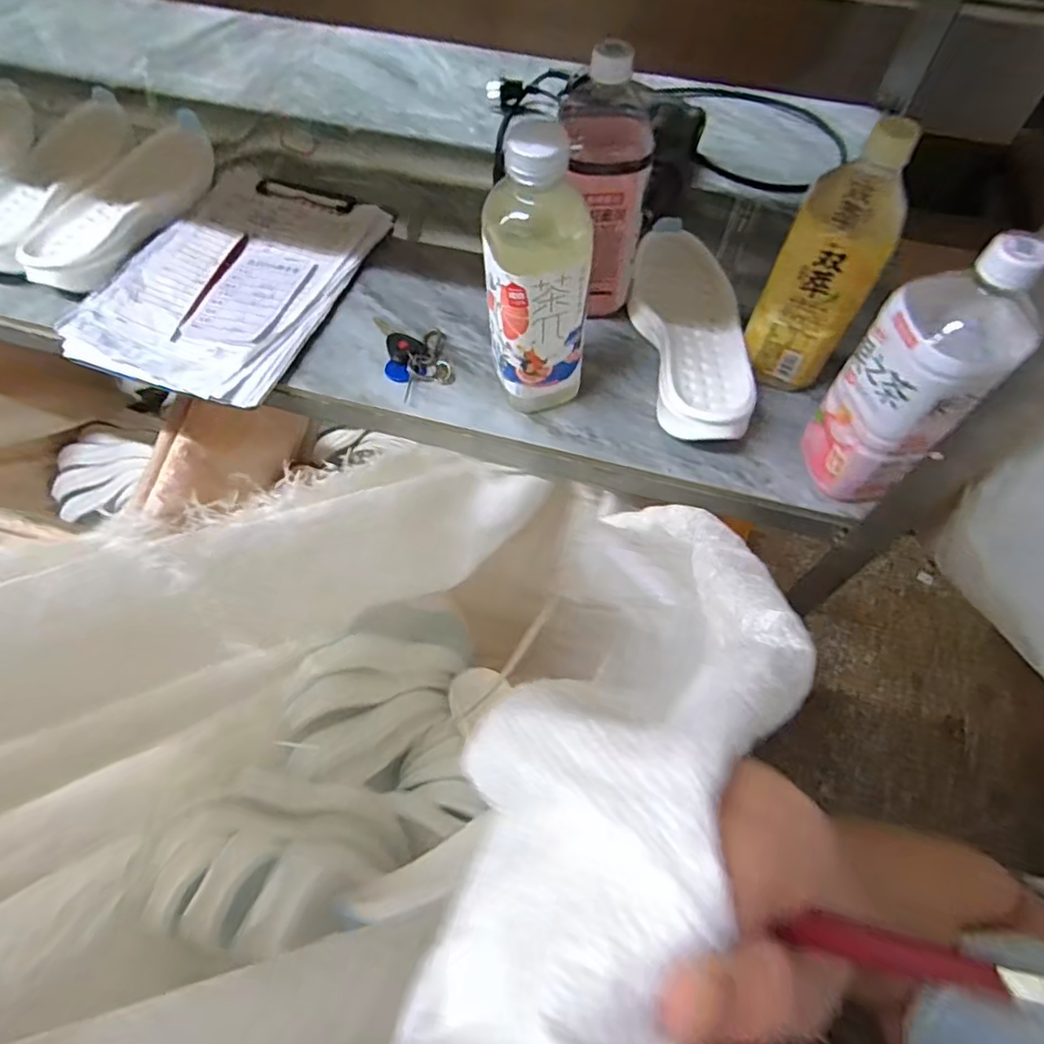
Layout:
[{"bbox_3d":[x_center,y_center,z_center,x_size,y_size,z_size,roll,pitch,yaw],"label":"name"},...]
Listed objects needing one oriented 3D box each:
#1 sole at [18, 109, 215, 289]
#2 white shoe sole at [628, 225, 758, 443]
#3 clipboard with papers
[{"bbox_3d":[-0.424,-0.349,0.673,0.093,0.033,0.279,19,62,9],"label":"sole"},{"bbox_3d":[0.160,-0.176,0.593,0.098,0.049,0.251,0,61,-1],"label":"white shoe sole"},{"bbox_3d":[-0.292,-0.255,0.641,0.223,0.022,0.303,20,62,9],"label":"clipboard with papers"}]

